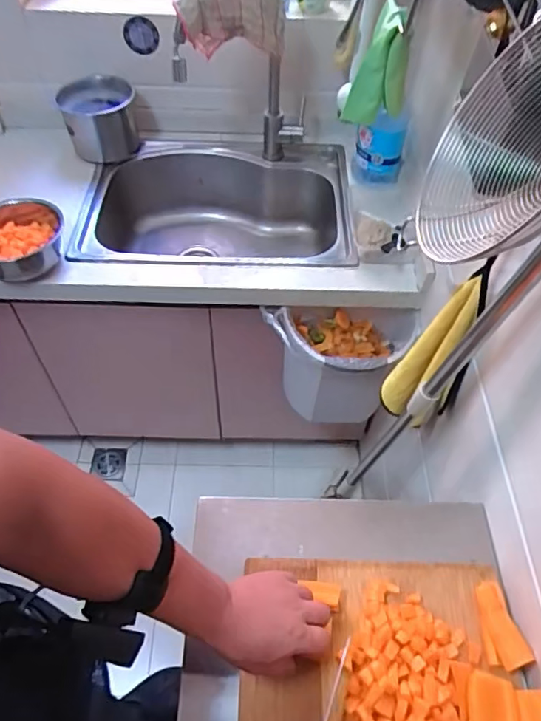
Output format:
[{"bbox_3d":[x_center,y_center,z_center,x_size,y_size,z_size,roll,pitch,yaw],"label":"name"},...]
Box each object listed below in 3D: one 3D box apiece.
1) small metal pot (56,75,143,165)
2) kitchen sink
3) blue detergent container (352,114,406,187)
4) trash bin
[{"bbox_3d":[-0.389,-0.553,1.222,0.153,0.154,0.181,-15,55,-13],"label":"small metal pot"},{"bbox_3d":[-0.120,-0.301,1.232,0.576,0.228,0.402,1,53,-1],"label":"kitchen sink"},{"bbox_3d":[0.235,-0.449,1.152,0.097,0.151,0.066,5,53,2],"label":"blue detergent container"},{"bbox_3d":[0.143,0.019,1.125,0.291,0.254,0.146,0,53,-2],"label":"trash bin"}]

